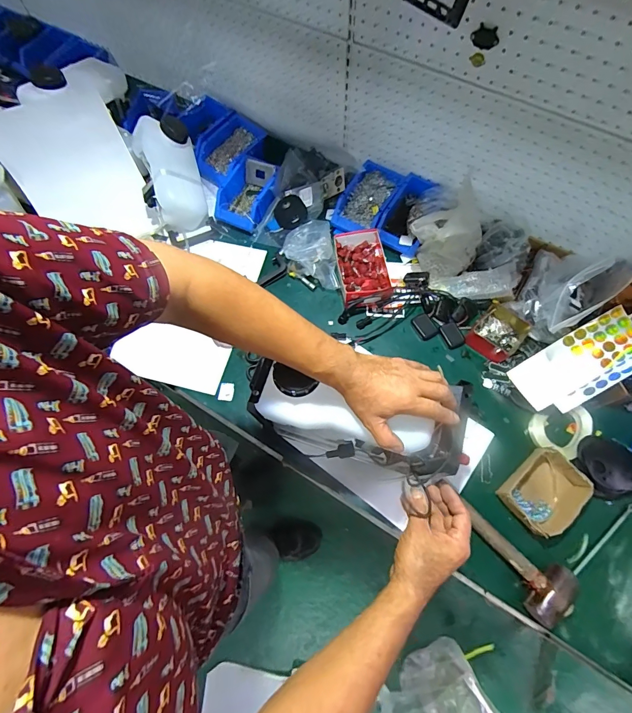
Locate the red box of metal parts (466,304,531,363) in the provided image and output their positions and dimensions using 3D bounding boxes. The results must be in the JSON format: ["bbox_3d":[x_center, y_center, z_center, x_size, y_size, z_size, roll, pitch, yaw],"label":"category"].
[{"bbox_3d":[0.413,-0.055,0.815,0.102,0.036,0.121,39,75,14],"label":"red box of metal parts"}]

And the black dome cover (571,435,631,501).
[{"bbox_3d":[0.565,0.212,0.696,0.110,0.032,0.109,-20,70,-6],"label":"black dome cover"}]

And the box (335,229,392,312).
[{"bbox_3d":[0.112,-0.213,0.861,0.123,0.053,0.191,-8,70,-1],"label":"box"}]

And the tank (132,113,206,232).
[{"bbox_3d":[-0.360,-0.452,0.875,0.137,0.098,0.271,-17,94,-5],"label":"tank"}]

